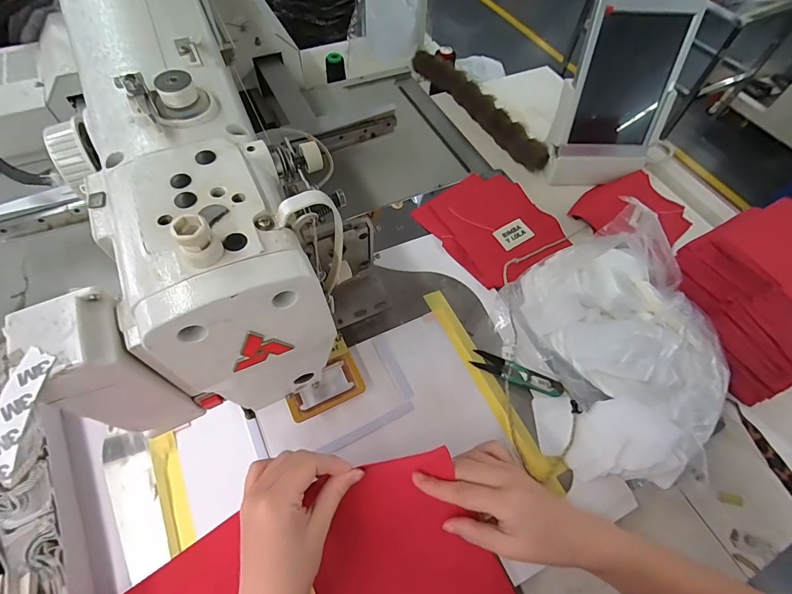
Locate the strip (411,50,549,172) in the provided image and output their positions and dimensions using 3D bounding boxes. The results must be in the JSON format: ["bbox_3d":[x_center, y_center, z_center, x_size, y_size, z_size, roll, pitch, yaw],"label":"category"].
[{"bbox_3d":[0.140,-0.364,0.710,0.043,0.034,0.392,-25,64,-17],"label":"strip"}]

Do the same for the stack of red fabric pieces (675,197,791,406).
[{"bbox_3d":[0.443,-0.005,0.448,0.151,0.114,0.181,-21,63,-15],"label":"stack of red fabric pieces"}]

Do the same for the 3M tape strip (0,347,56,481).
[{"bbox_3d":[-0.176,0.053,0.179,0.014,0.006,0.056,8,76,1],"label":"3M tape strip"}]

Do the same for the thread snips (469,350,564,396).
[{"bbox_3d":[0.139,0.087,0.446,0.102,0.012,0.023,21,60,8],"label":"thread snips"}]

